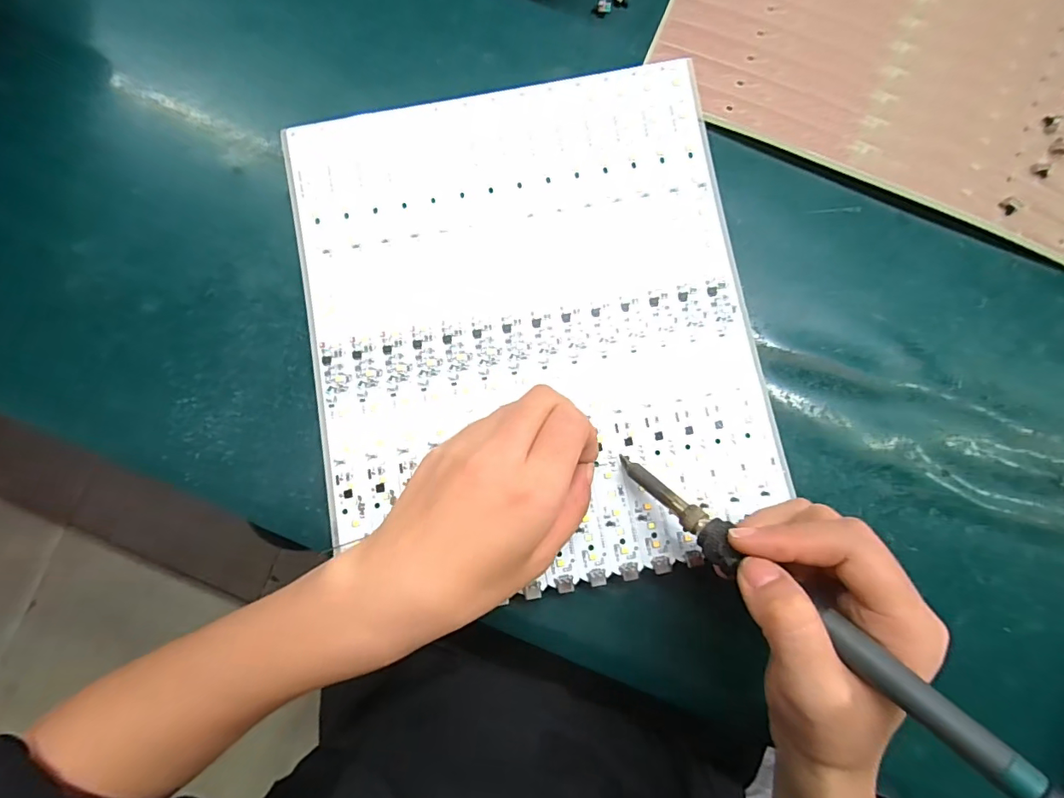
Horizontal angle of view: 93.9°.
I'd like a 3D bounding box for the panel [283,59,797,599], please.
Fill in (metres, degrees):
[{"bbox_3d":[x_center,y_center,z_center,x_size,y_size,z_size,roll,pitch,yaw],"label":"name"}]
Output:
[{"bbox_3d":[-0.001,-0.043,0.281,0.245,0.007,0.281,-10,82,-1],"label":"panel"}]

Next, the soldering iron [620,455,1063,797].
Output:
[{"bbox_3d":[0.107,0.083,0.197,0.205,0.016,0.018,37,89,39],"label":"soldering iron"}]

